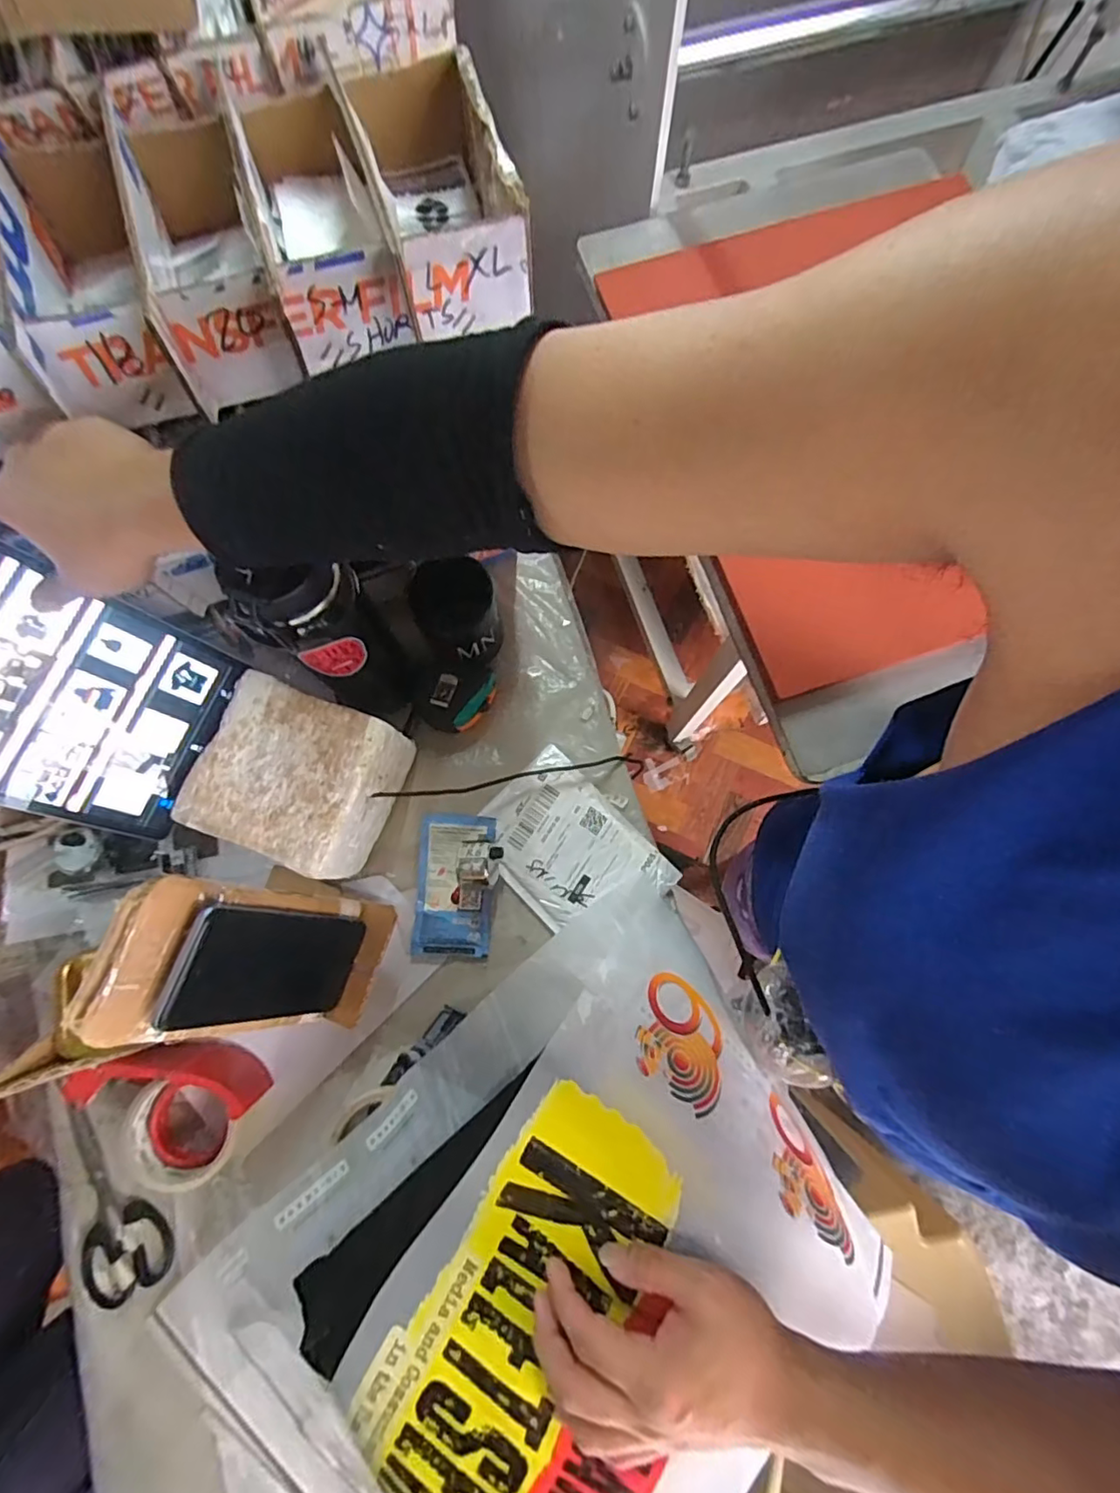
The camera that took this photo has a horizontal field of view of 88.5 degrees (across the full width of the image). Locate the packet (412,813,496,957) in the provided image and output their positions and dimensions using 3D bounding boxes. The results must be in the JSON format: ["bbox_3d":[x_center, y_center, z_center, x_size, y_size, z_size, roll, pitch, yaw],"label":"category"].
[{"bbox_3d":[-0.105,0.136,0.571,0.071,0.011,0.135,3,77,1],"label":"packet"}]

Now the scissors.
[{"bbox_3d":[-0.400,0.398,0.510,0.073,0.014,0.161,-22,78,-5],"label":"scissors"}]

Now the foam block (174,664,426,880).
[{"bbox_3d":[-0.229,0.027,0.526,0.138,0.106,0.149,20,78,4],"label":"foam block"}]

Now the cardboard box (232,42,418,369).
[{"bbox_3d":[-0.158,-0.346,0.384,0.077,0.063,0.172,-16,78,-4],"label":"cardboard box"}]

